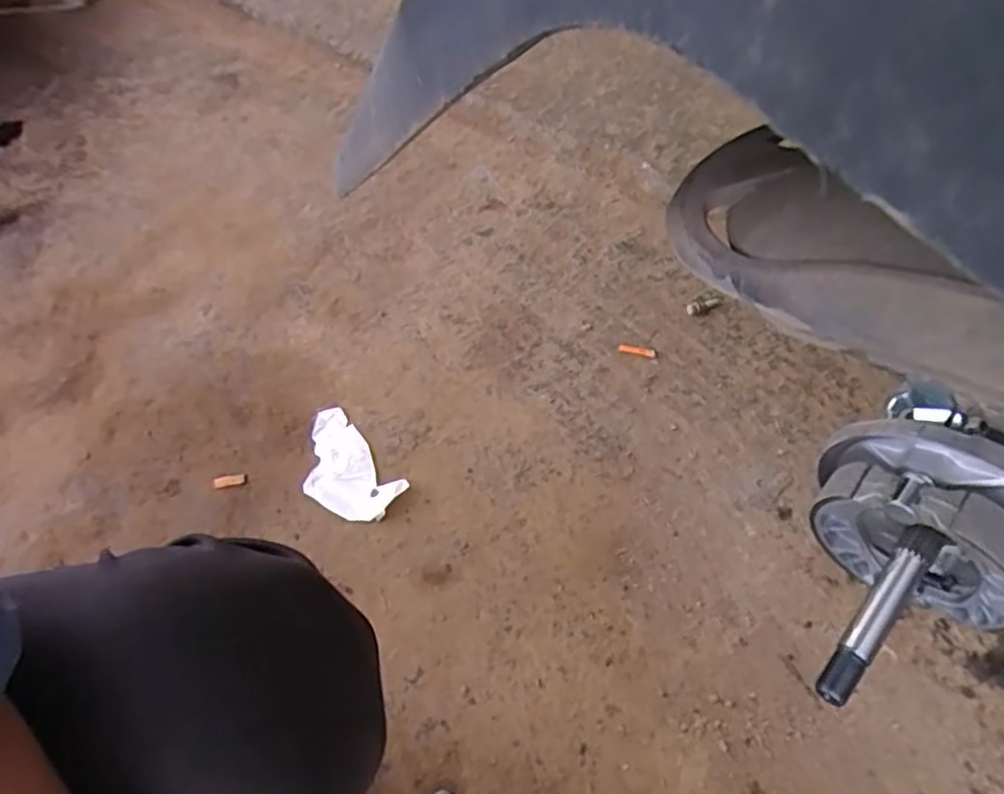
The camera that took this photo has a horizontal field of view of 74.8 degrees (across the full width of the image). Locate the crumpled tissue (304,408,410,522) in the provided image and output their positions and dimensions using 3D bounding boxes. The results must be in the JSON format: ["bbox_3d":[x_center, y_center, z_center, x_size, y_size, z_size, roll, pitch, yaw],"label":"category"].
[{"bbox_3d":[-0.163,0.073,0.665,0.075,0.014,0.132,-39,63,-18],"label":"crumpled tissue"}]

